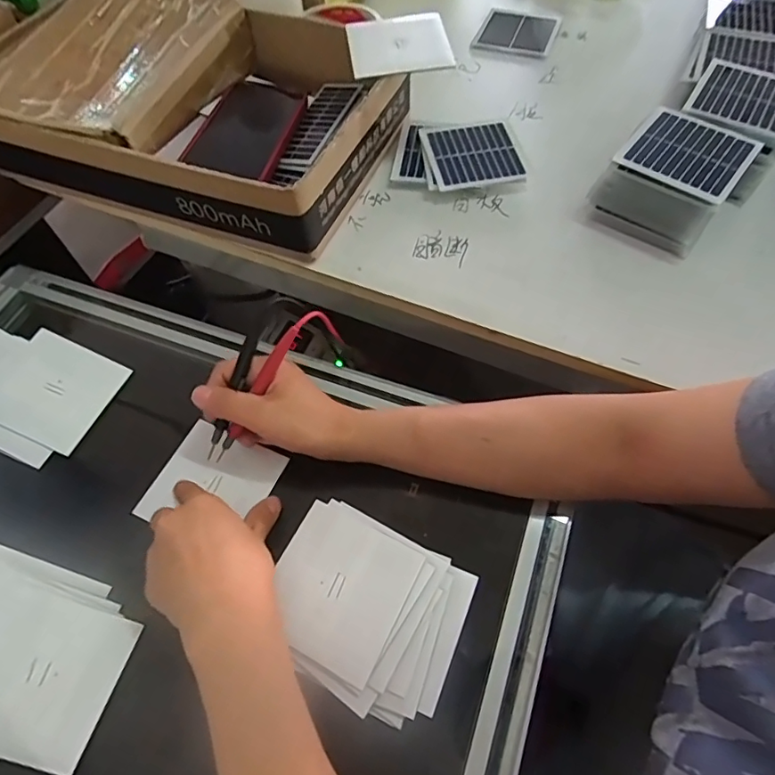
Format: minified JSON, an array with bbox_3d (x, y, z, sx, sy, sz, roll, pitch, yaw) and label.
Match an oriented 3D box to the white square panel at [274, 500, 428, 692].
[{"bbox_3d":[-0.033,0.134,0.354,0.087,0.011,0.088,24,63,15],"label":"white square panel"}]

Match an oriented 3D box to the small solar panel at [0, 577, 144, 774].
[{"bbox_3d":[-0.223,0.184,0.340,0.090,0.004,0.090,21,62,-2],"label":"small solar panel"}]

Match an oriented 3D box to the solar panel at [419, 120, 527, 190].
[{"bbox_3d":[0.080,-0.222,0.499,0.081,0.007,0.092,-9,60,-2],"label":"solar panel"}]

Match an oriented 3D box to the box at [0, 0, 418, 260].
[{"bbox_3d":[-0.182,-0.266,0.499,0.355,0.085,0.229,21,63,14],"label":"box"}]

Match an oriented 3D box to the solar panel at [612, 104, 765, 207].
[{"bbox_3d":[0.245,-0.193,0.431,0.090,0.008,0.092,34,66,20],"label":"solar panel"}]

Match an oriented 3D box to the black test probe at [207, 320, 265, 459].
[{"bbox_3d":[-0.115,0.004,0.395,0.011,0.007,0.112,26,99,16],"label":"black test probe"}]

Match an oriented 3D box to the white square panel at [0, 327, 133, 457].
[{"bbox_3d":[-0.289,0.001,0.457,0.091,0.005,0.088,25,64,2],"label":"white square panel"}]

